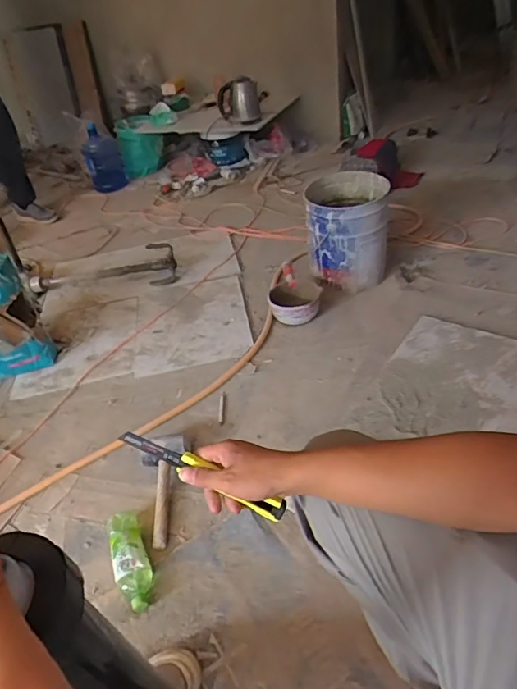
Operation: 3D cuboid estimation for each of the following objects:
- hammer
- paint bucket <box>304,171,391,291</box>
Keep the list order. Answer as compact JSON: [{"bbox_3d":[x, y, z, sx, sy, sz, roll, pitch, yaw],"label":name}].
[{"bbox_3d":[-0.234,0.347,1.152,0.121,0.066,0.274,-4,53,3],"label":"hammer"},{"bbox_3d":[0.315,-0.396,1.718,0.280,0.334,0.286,1,41,12],"label":"paint bucket"}]

